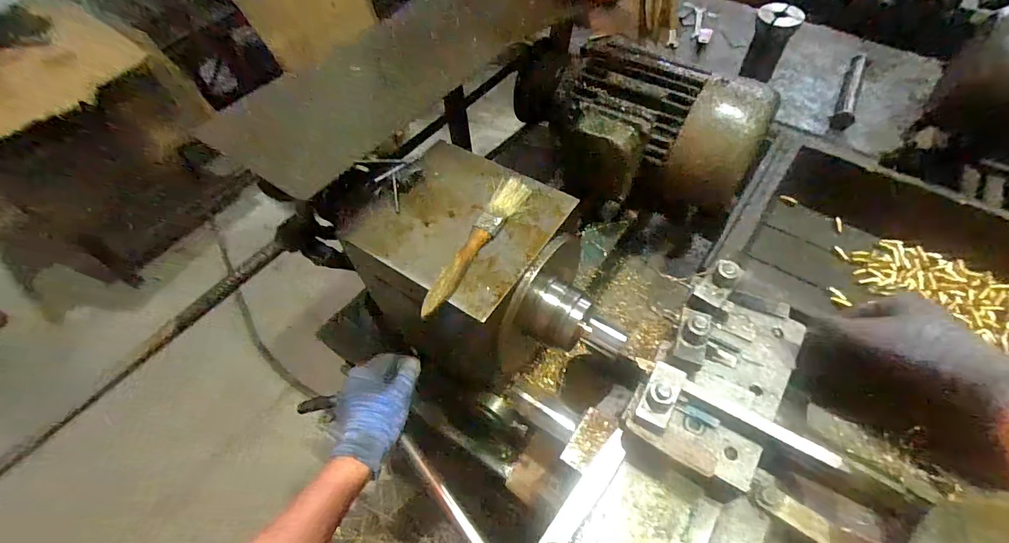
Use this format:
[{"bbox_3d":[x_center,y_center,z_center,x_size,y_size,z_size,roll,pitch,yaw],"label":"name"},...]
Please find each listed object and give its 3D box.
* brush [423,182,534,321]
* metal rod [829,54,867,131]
[{"bbox_3d":[-0.023,-0.025,0.388,0.027,0.009,0.155,23,61,17],"label":"brush"},{"bbox_3d":[0.566,-0.296,0.727,0.029,0.029,0.194,26,62,19],"label":"metal rod"}]

